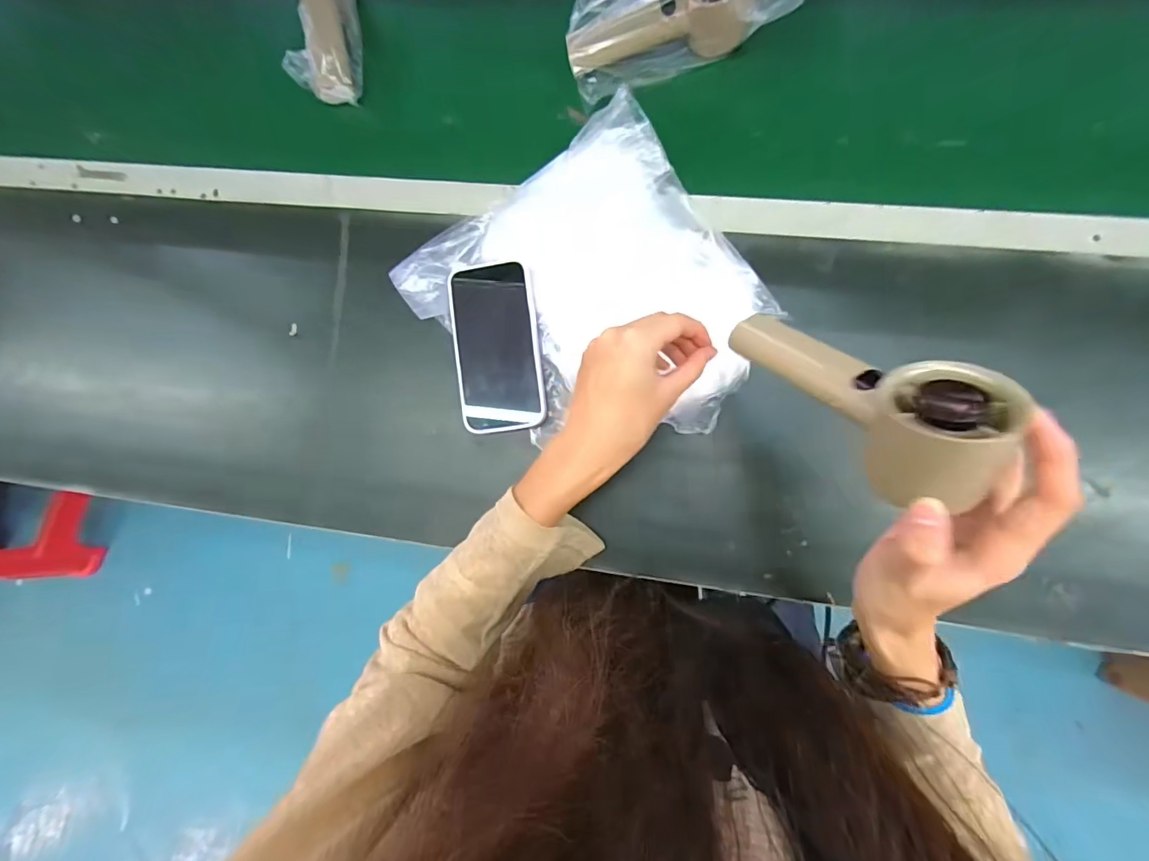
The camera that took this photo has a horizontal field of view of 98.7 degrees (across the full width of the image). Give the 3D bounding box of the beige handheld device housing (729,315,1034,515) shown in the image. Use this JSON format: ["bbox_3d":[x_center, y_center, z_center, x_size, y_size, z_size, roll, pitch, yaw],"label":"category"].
[{"bbox_3d":[0.150,-0.025,0.272,0.064,0.042,0.155,-46,46,3],"label":"beige handheld device housing"}]

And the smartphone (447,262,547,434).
[{"bbox_3d":[-0.070,-0.075,0.441,0.076,0.011,0.150,-8,83,6],"label":"smartphone"}]

